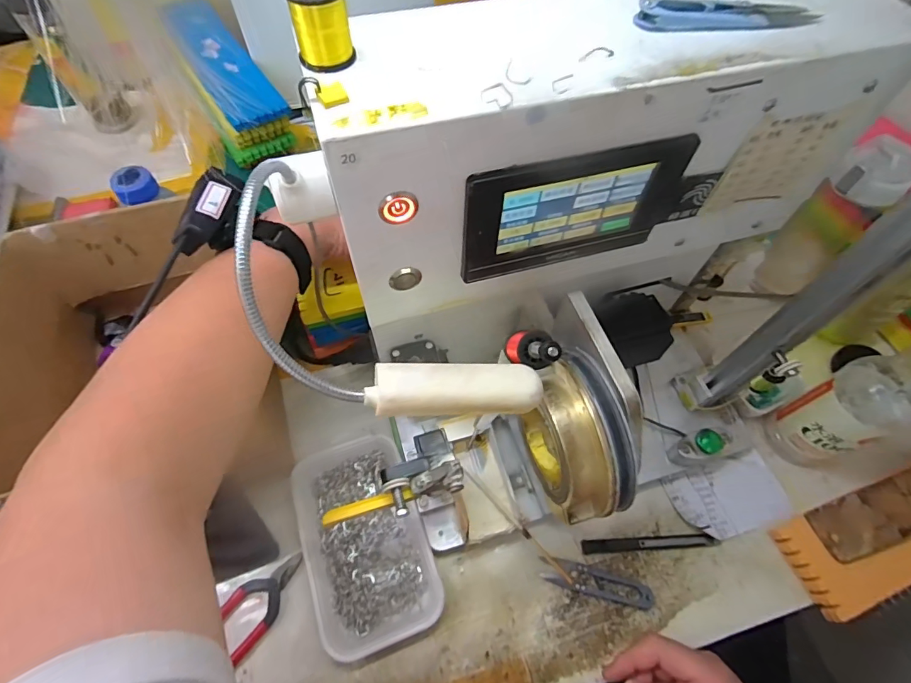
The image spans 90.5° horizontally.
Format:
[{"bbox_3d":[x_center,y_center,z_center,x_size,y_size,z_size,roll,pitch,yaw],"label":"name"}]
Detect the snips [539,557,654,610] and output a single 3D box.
[{"bbox_3d":[0.127,0.217,0.405,0.099,0.008,0.023,15,61,7],"label":"snips"}]

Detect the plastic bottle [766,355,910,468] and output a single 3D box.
[{"bbox_3d":[0.359,0.039,0.372,0.053,0.233,0.058,-32,66,-18],"label":"plastic bottle"}]

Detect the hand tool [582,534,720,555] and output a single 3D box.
[{"bbox_3d":[0.182,0.190,0.424,0.125,0.006,0.012,-2,60,-3],"label":"hand tool"}]

